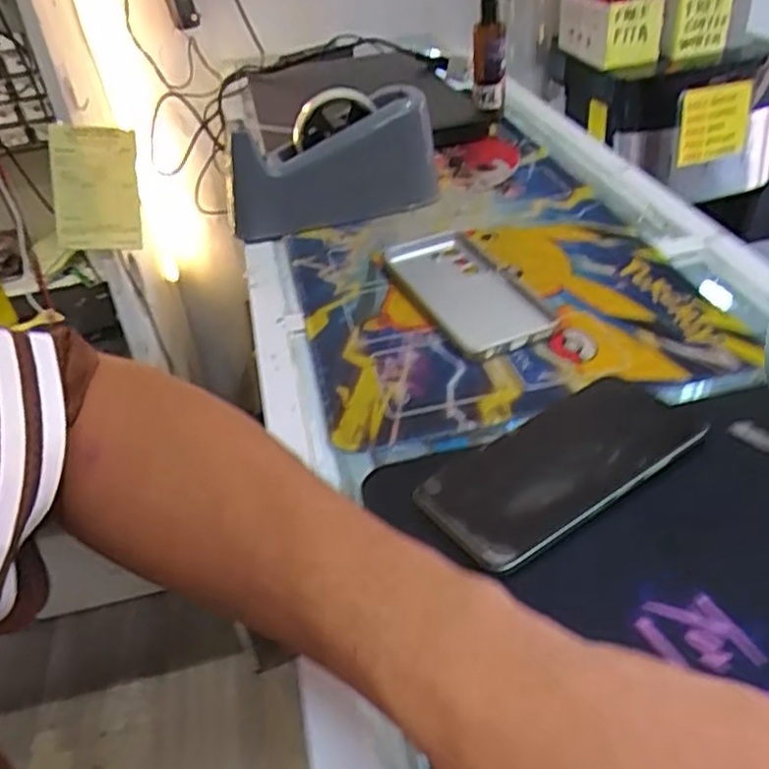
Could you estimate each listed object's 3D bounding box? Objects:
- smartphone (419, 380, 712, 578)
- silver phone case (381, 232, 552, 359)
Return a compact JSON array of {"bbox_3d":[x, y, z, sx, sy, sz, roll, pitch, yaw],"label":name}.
[{"bbox_3d":[0.103,0.044,0.419,0.172,0.013,0.081,-25,40,-22],"label":"smartphone"},{"bbox_3d":[0.062,-0.076,0.585,0.086,0.018,0.175,-22,39,-18],"label":"silver phone case"}]

